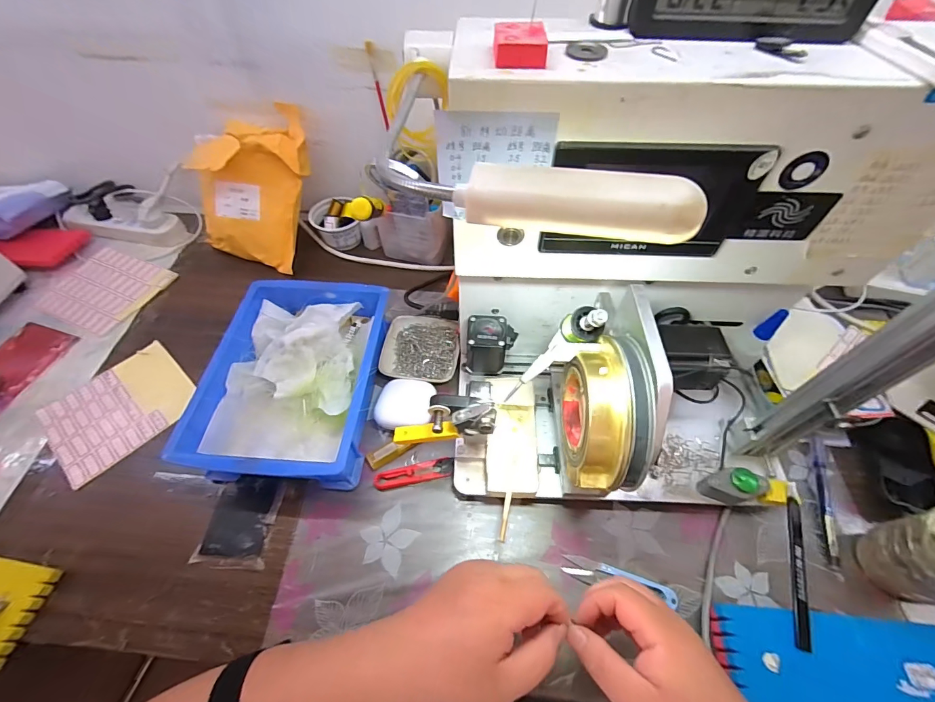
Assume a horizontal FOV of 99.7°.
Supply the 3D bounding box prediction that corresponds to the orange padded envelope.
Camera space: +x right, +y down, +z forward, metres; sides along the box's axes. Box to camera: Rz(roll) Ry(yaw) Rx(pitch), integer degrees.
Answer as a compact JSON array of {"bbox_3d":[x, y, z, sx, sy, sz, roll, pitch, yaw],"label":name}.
[{"bbox_3d":[-0.316,-0.238,0.569,0.150,0.227,0.048,13,24,-12],"label":"orange padded envelope"}]

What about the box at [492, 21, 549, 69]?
[{"bbox_3d":[0.030,-0.177,0.227,0.030,0.014,0.030,2,56,2],"label":"box"}]

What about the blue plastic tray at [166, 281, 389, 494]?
[{"bbox_3d":[-0.194,0.027,0.471,0.182,0.068,0.248,4,56,3],"label":"blue plastic tray"}]

